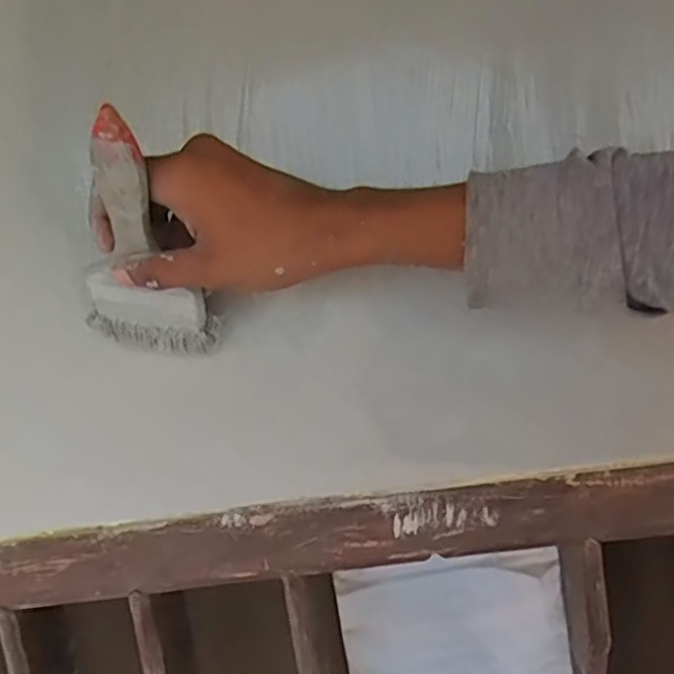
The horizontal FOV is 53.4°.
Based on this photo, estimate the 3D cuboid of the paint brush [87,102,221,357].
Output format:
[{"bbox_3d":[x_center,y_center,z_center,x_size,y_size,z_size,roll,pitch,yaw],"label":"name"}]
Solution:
[{"bbox_3d":[-0.098,-0.051,0.385,0.080,0.028,0.173,17,-37,-10],"label":"paint brush"}]

